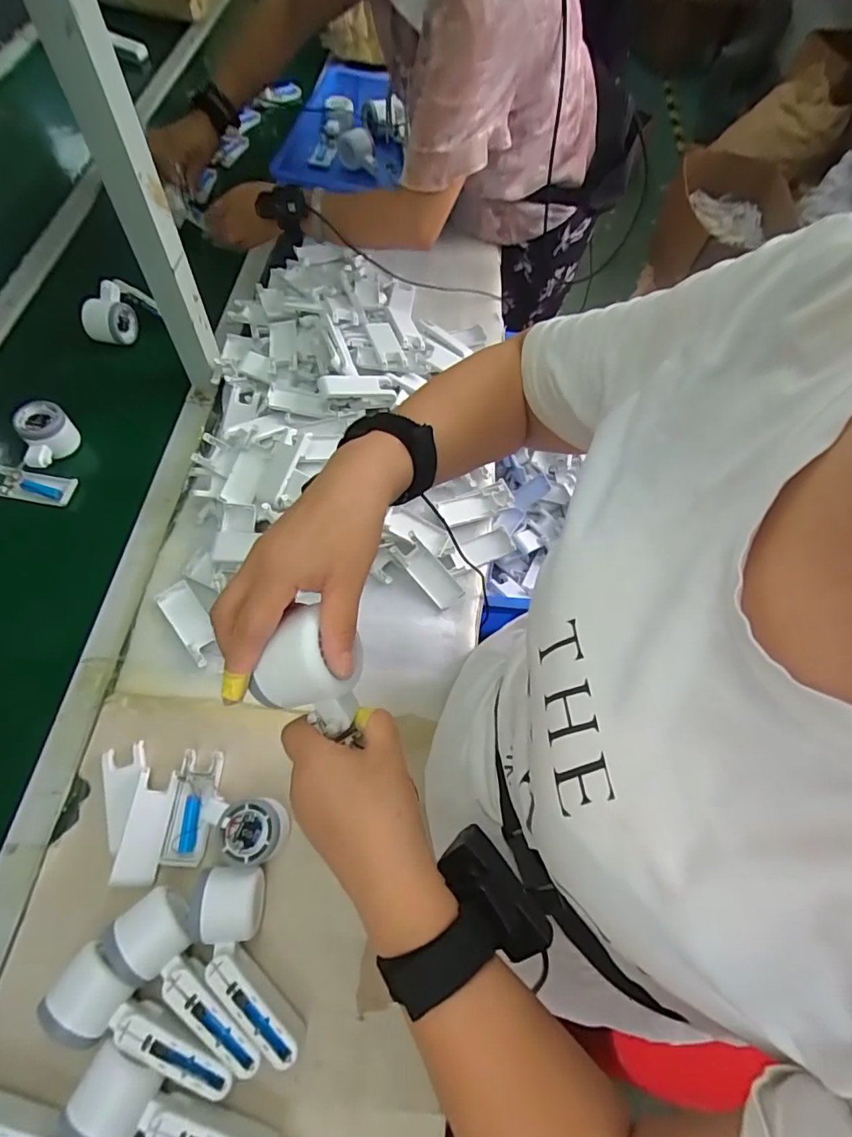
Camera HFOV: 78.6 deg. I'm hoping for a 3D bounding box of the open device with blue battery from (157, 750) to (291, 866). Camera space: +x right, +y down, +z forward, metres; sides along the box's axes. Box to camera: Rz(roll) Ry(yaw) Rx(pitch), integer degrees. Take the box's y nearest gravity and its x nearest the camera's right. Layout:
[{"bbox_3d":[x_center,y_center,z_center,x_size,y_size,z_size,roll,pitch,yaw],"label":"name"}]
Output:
[{"bbox_3d":[-0.198,0.238,0.516,0.118,0.039,0.102,4,63,-2],"label":"open device with blue battery"}]

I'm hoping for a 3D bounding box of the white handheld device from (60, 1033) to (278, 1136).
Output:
[{"bbox_3d":[-0.197,0.441,0.419,0.169,0.053,0.058,16,63,4],"label":"white handheld device"}]

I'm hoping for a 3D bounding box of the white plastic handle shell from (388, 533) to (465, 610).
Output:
[{"bbox_3d":[0.003,0.002,0.663,0.039,0.014,0.102,-42,89,-21],"label":"white plastic handle shell"}]

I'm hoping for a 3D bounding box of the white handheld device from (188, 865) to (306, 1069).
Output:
[{"bbox_3d":[-0.166,0.352,0.466,0.069,0.040,0.160,-20,66,-13],"label":"white handheld device"}]

